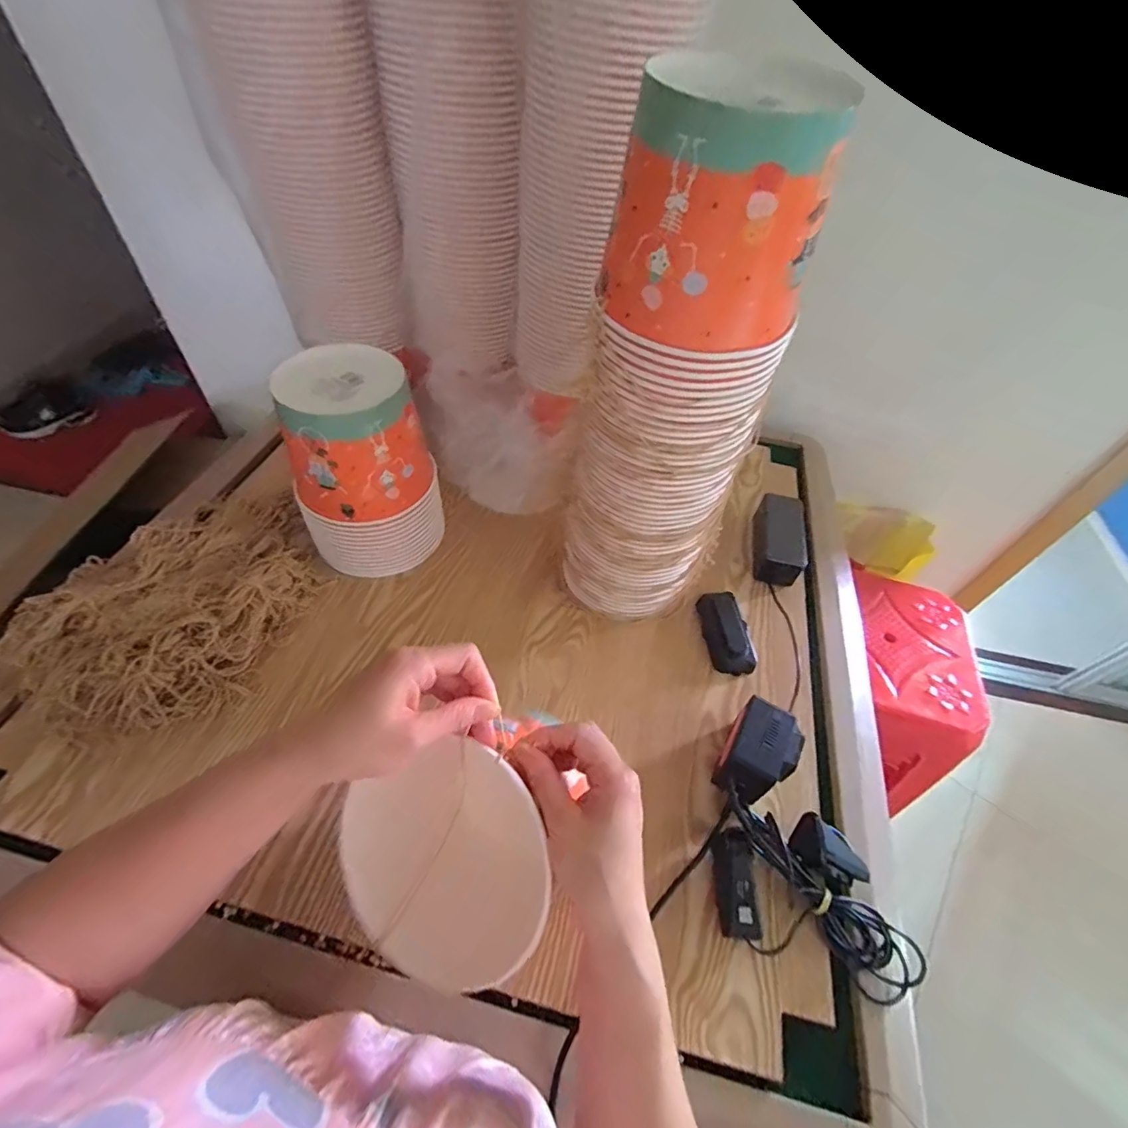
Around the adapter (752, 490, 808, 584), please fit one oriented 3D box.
[{"bbox_3d":[0.294,-0.033,0.696,0.062,0.051,0.129,16,51,6],"label":"adapter"}]

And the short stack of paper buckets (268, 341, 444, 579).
[{"bbox_3d":[-0.235,-0.108,0.597,0.147,0.232,0.134,12,51,4],"label":"short stack of paper buckets"}]

